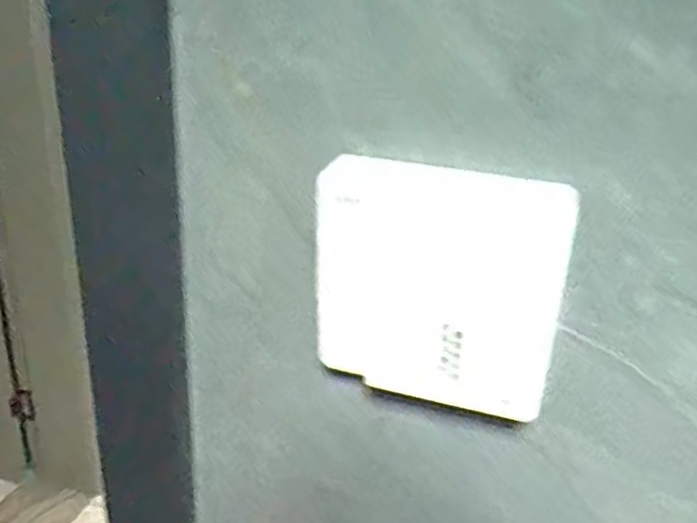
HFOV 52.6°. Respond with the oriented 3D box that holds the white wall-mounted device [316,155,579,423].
[{"bbox_3d":[0.033,0.010,0.259,0.085,0.083,0.023,10,26,13],"label":"white wall-mounted device"}]

